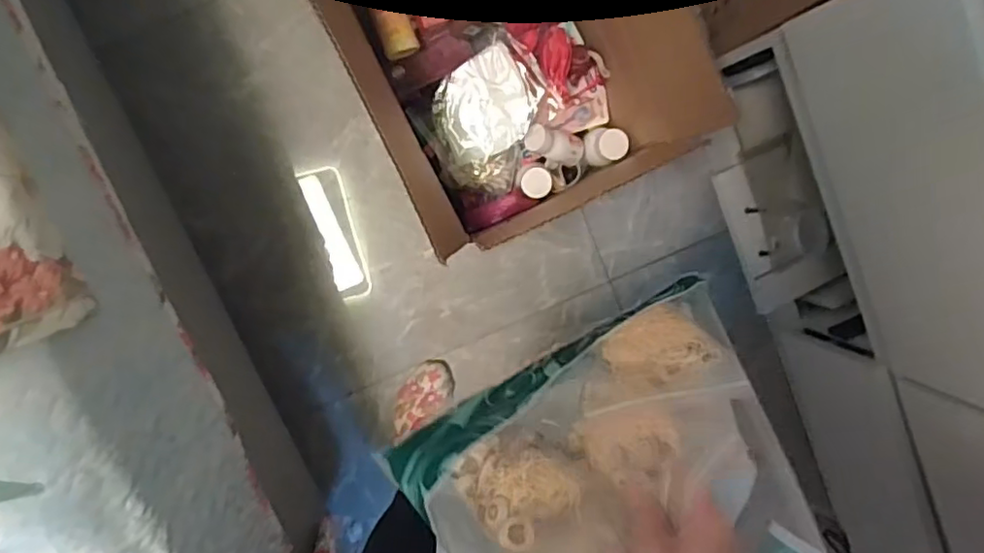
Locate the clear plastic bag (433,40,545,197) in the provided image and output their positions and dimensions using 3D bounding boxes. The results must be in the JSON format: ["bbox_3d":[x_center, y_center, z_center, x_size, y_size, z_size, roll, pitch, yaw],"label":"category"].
[{"bbox_3d":[-0.012,-0.198,0.783,0.125,0.052,0.180,14,96,-6],"label":"clear plastic bag"}]

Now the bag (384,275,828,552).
[{"bbox_3d":[0.097,0.169,0.366,0.241,0.343,0.073,-29,123,-3],"label":"bag"}]

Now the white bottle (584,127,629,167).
[{"bbox_3d":[0.146,-0.176,0.825,0.048,0.073,0.055,0,97,-4],"label":"white bottle"}]

